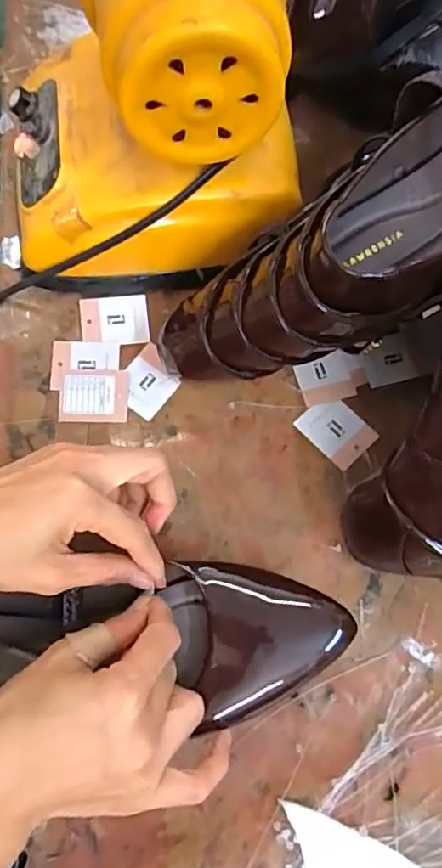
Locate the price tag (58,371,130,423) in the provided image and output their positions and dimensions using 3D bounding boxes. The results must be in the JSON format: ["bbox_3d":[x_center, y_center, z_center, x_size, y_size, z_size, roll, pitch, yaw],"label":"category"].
[{"bbox_3d":[-0.092,-0.027,0.419,0.049,0.004,0.037,0,72,-2],"label":"price tag"}]

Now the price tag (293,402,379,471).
[{"bbox_3d":[0.084,-0.003,0.420,0.038,0.004,0.050,-42,78,-13],"label":"price tag"}]

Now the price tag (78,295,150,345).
[{"bbox_3d":[-0.081,-0.085,0.439,0.050,0.005,0.039,-6,73,-4],"label":"price tag"}]

